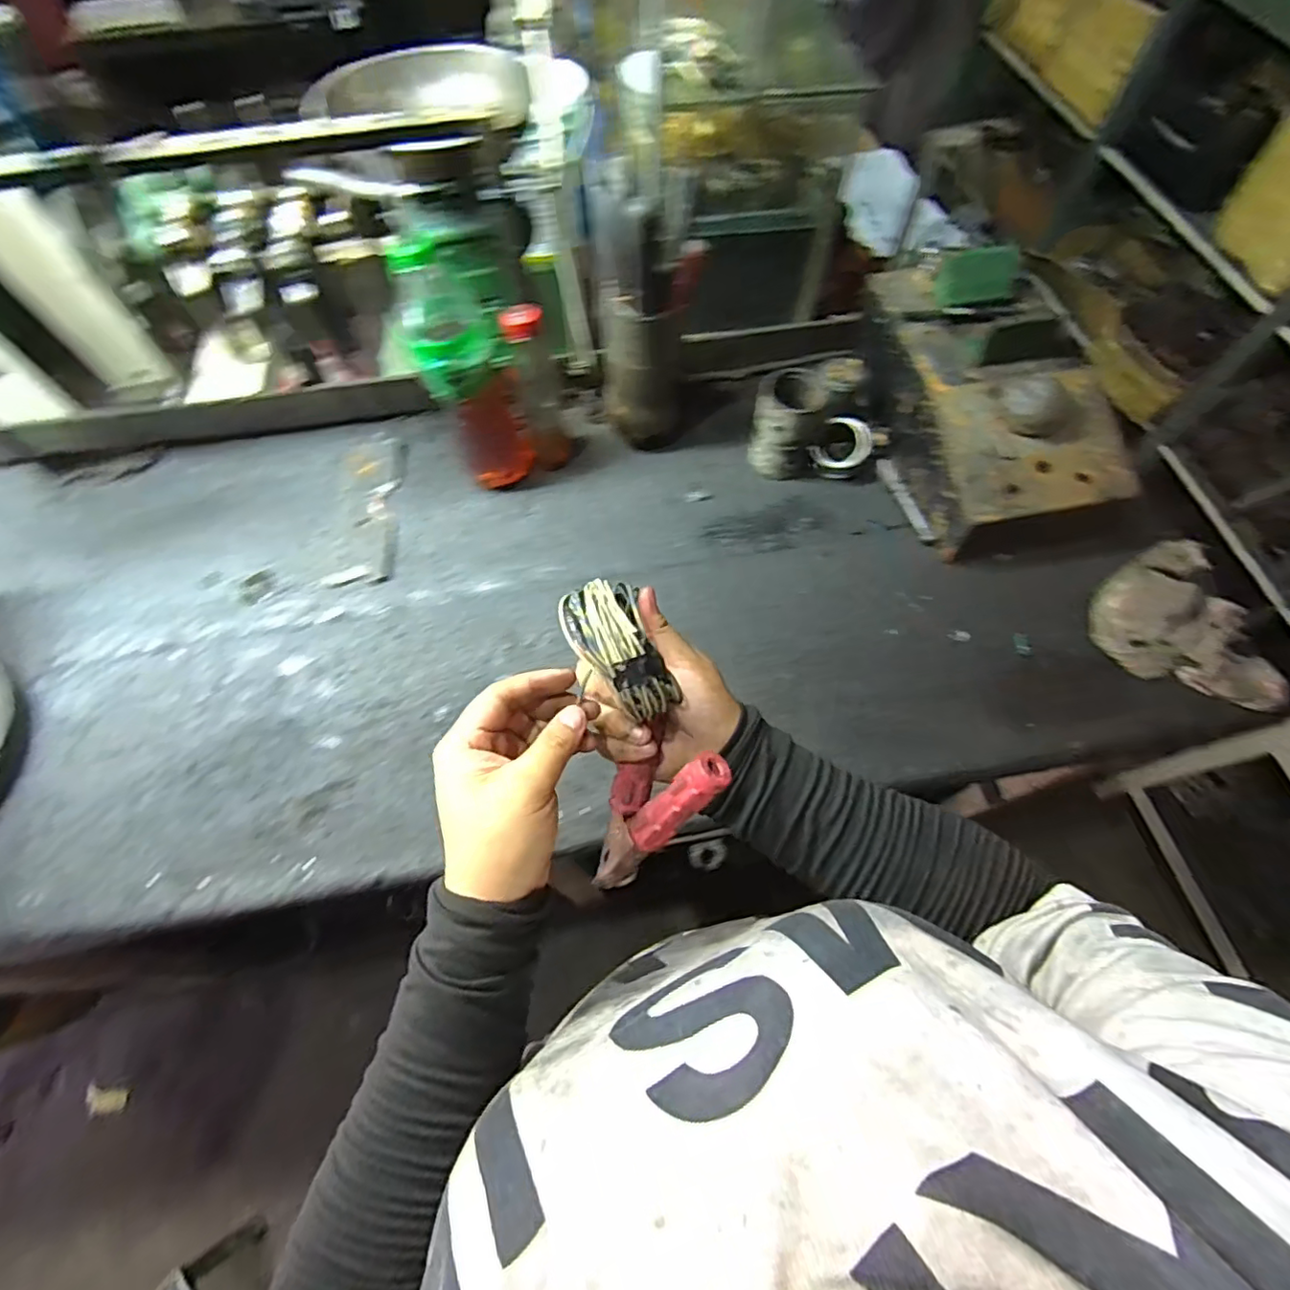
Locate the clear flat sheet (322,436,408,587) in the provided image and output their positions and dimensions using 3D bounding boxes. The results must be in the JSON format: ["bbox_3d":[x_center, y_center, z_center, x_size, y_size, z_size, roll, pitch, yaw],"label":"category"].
[{"bbox_3d":[-0.340,-0.169,0.721,0.077,0.007,0.212,-4,66,0],"label":"clear flat sheet"}]

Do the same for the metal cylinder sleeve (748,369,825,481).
[{"bbox_3d":[0.166,-0.256,0.695,0.073,0.106,0.070,15,68,8],"label":"metal cylinder sleeve"}]

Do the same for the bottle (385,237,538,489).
[{"bbox_3d":[-0.185,-0.280,0.617,0.087,0.262,0.065,-19,67,-7],"label":"bottle"}]

